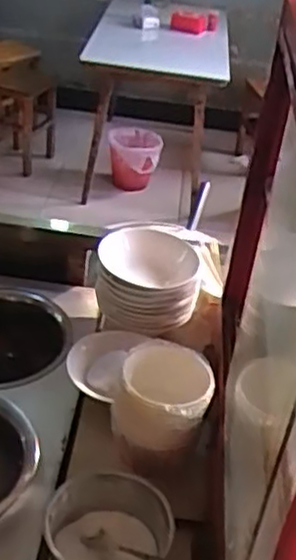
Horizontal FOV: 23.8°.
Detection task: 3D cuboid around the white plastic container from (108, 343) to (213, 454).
[{"bbox_3d":[0.020,0.169,0.975,0.126,0.110,0.126,14,35,9],"label":"white plastic container"}]

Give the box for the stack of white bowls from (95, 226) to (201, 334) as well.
[{"bbox_3d":[-0.005,0.003,1.207,0.179,0.119,0.161,10,34,3],"label":"stack of white bowls"}]

